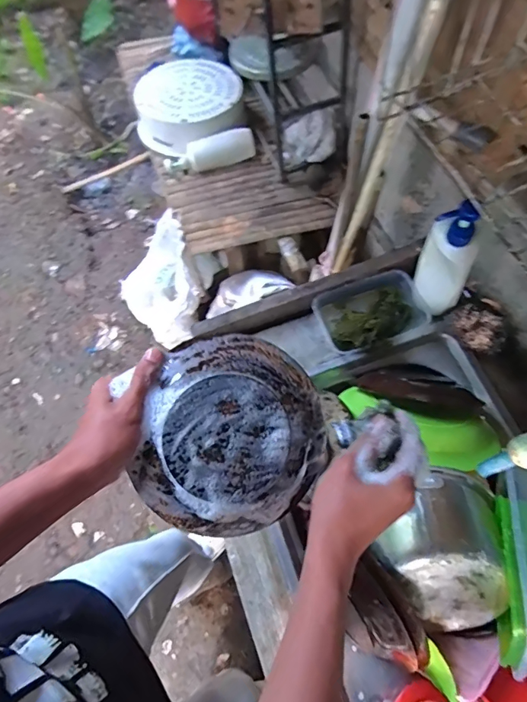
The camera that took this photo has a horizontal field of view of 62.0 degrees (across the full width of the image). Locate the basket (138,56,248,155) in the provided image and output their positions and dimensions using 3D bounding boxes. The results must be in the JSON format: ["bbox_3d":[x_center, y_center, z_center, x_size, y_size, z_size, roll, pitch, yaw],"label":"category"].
[{"bbox_3d":[-0.208,-0.704,1.278,0.284,0.131,0.261,-1,66,3],"label":"basket"}]

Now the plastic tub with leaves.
[{"bbox_3d":[0.185,-0.067,0.735,0.175,0.056,0.118,-22,66,-6],"label":"plastic tub with leaves"}]

